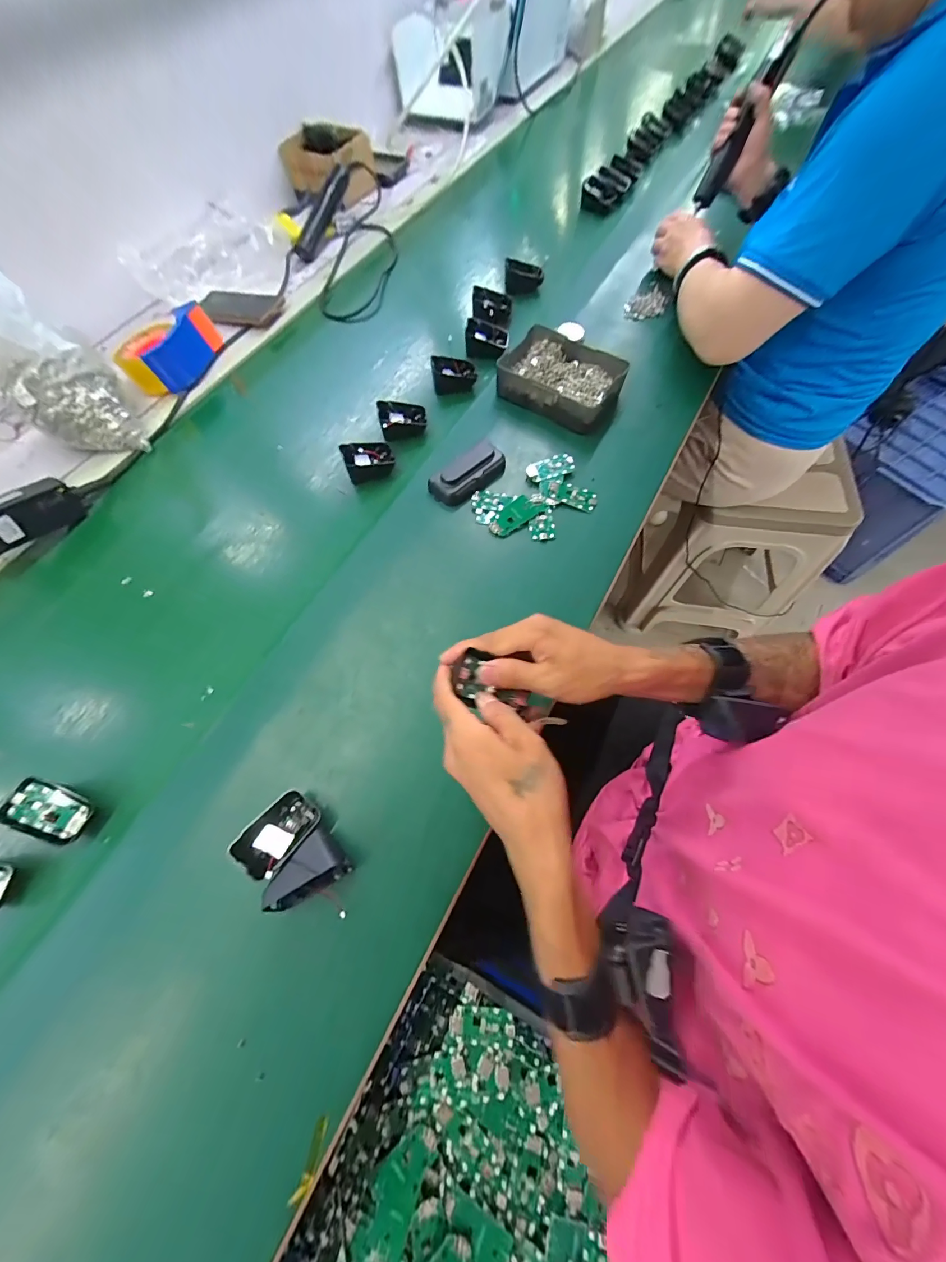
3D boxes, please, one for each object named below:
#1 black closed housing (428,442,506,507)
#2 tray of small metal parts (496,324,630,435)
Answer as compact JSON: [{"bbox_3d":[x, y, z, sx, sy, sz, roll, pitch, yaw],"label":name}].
[{"bbox_3d":[-0.006,-0.211,0.534,0.108,0.023,0.063,-40,70,-15],"label":"black closed housing"},{"bbox_3d":[0.130,-0.365,0.587,0.170,0.039,0.125,32,70,15],"label":"tray of small metal parts"}]

